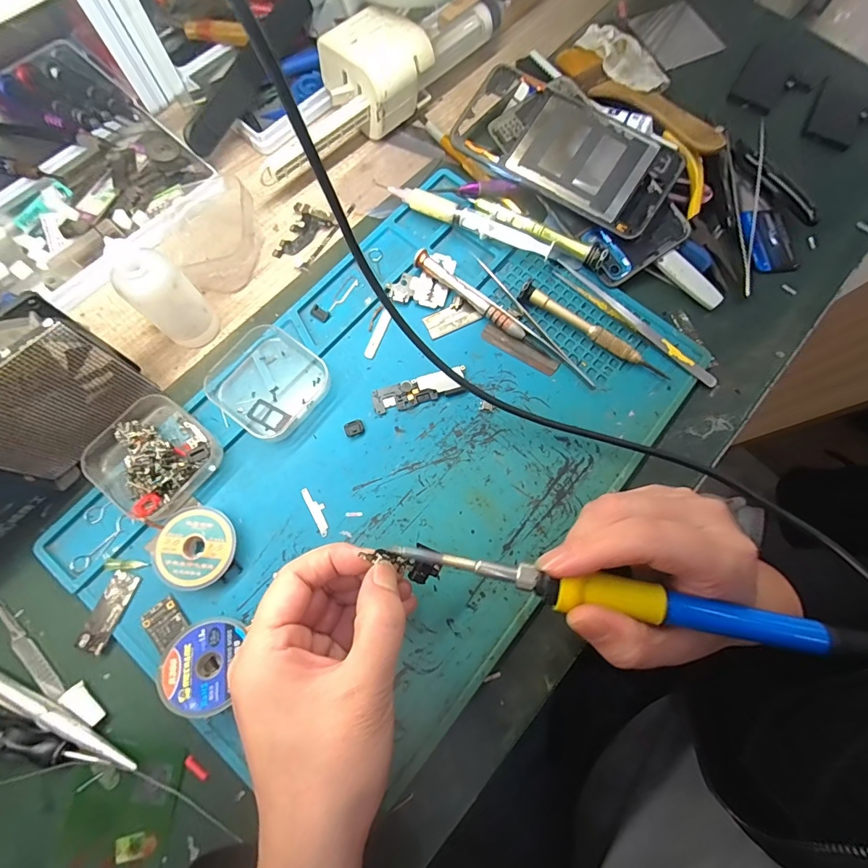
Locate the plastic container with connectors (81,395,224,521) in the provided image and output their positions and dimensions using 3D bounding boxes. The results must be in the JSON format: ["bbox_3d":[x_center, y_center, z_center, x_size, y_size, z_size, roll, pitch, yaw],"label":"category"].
[{"bbox_3d":[-0.171,0.015,0.248,0.063,0.023,0.065,38,77,8],"label":"plastic container with connectors"}]

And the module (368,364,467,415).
[{"bbox_3d":[-0.009,-0.029,0.273,0.063,0.006,0.018,-17,76,-6],"label":"module"}]

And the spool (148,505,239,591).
[{"bbox_3d":[-0.138,0.066,0.240,0.045,0.014,0.044,0,75,-1],"label":"spool"}]

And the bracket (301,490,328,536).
[{"bbox_3d":[-0.072,0.047,0.252,0.009,0.004,0.032,-29,78,-9],"label":"bracket"}]

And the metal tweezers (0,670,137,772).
[{"bbox_3d":[-0.214,0.148,0.220,0.126,0.008,0.015,23,76,5],"label":"metal tweezers"}]

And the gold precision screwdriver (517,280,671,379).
[{"bbox_3d":[0.109,-0.071,0.281,0.113,0.014,0.010,31,76,7],"label":"gold precision screwdriver"}]

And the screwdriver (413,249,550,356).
[{"bbox_3d":[0.033,-0.092,0.286,0.112,0.013,0.012,37,77,8],"label":"screwdriver"}]

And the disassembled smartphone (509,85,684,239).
[{"bbox_3d":[0.116,-0.198,0.300,0.112,0.010,0.074,35,89,8],"label":"disassembled smartphone"}]

